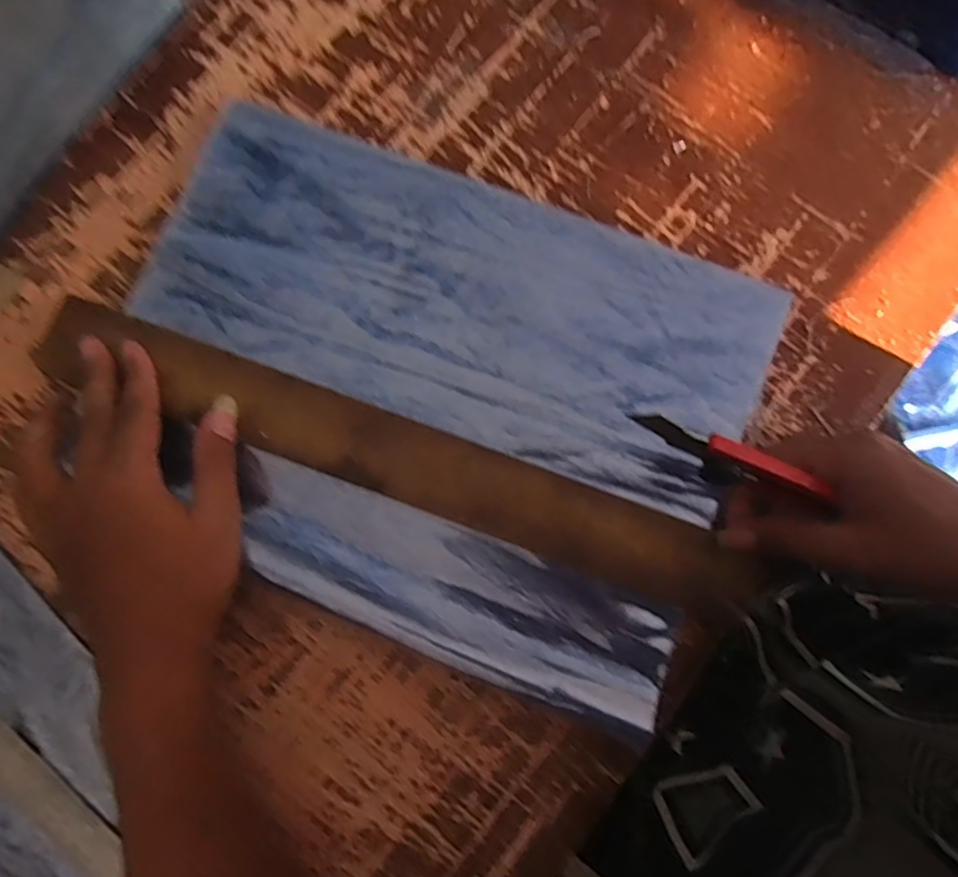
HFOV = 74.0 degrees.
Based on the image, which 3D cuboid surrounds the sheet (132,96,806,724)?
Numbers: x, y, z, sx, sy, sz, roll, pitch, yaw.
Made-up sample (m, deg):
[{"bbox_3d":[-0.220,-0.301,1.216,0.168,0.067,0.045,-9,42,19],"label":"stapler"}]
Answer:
[{"bbox_3d":[-0.031,-0.029,0.377,0.360,0.012,0.270,21,80,3],"label":"sheet"}]

